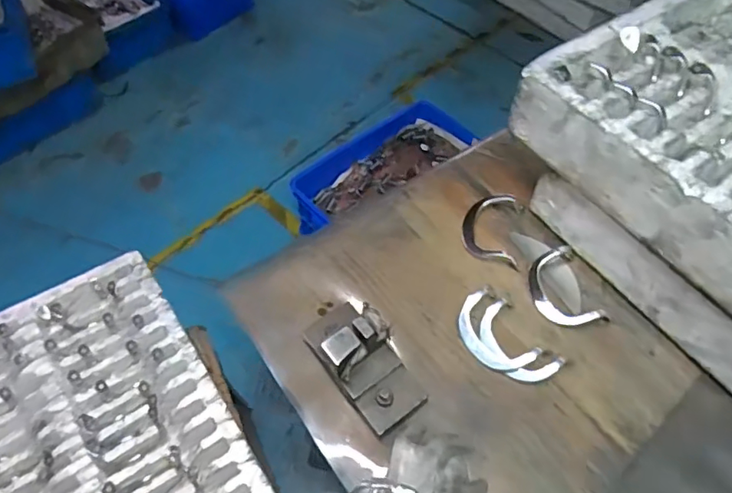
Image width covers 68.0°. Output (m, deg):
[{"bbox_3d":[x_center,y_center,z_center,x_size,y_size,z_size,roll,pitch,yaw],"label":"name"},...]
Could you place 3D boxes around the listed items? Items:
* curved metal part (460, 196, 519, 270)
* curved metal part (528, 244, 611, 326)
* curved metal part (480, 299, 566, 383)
[{"bbox_3d":[0.149,-0.021,0.653,0.062,0.011,0.101,4,55,3],"label":"curved metal part"},{"bbox_3d":[0.221,0.048,0.611,0.067,0.019,0.092,-14,56,-10],"label":"curved metal part"},{"bbox_3d":[0.156,0.099,0.567,0.054,0.018,0.090,-25,59,-17],"label":"curved metal part"}]

